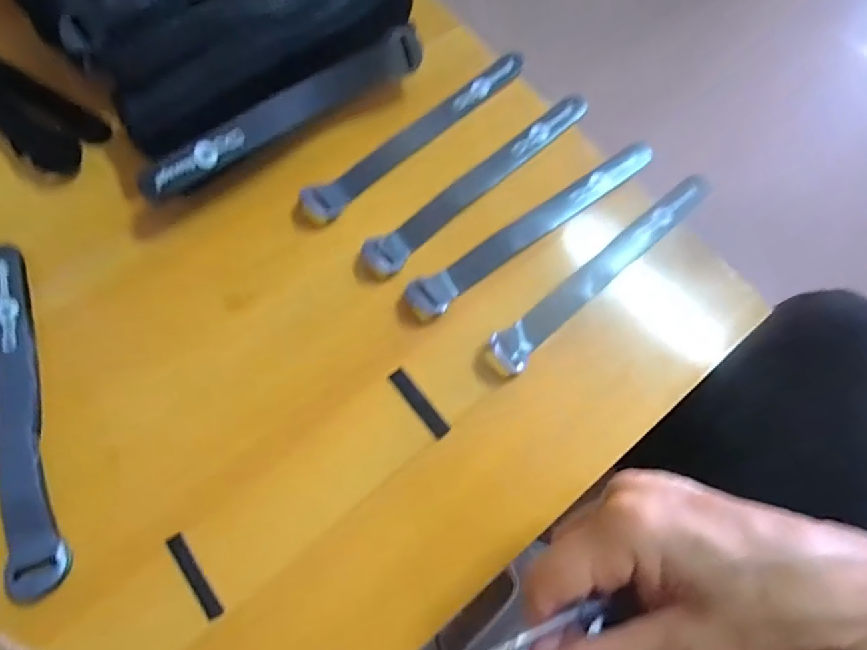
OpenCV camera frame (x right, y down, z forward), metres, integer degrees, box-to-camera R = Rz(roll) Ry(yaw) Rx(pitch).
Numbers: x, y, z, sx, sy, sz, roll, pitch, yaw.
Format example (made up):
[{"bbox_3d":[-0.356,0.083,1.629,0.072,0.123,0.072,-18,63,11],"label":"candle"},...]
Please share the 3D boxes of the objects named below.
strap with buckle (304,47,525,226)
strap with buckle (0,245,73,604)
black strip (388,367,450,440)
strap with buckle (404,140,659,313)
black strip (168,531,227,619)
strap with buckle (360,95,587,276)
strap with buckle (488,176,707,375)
[{"bbox_3d":[-0.009,-0.134,0.357,0.193,0.009,0.022,-41,76,-15],"label":"strap with buckle"},{"bbox_3d":[-0.226,0.044,0.284,0.026,0.014,0.197,-16,71,-8],"label":"strap with buckle"},{"bbox_3d":[-0.008,0.045,0.300,0.010,0.005,0.046,-36,75,-14],"label":"black strip"},{"bbox_3d":[0.066,-0.066,0.333,0.193,0.014,0.022,-35,75,-14],"label":"strap with buckle"},{"bbox_3d":[-0.124,0.130,0.267,0.009,0.004,0.047,-35,75,-13],"label":"black strip"},{"bbox_3d":[0.033,-0.096,0.345,0.192,0.011,0.022,-40,76,-15],"label":"strap with buckle"},{"bbox_3d":[0.108,-0.036,0.325,0.186,0.016,0.024,-38,76,-14],"label":"strap with buckle"}]

